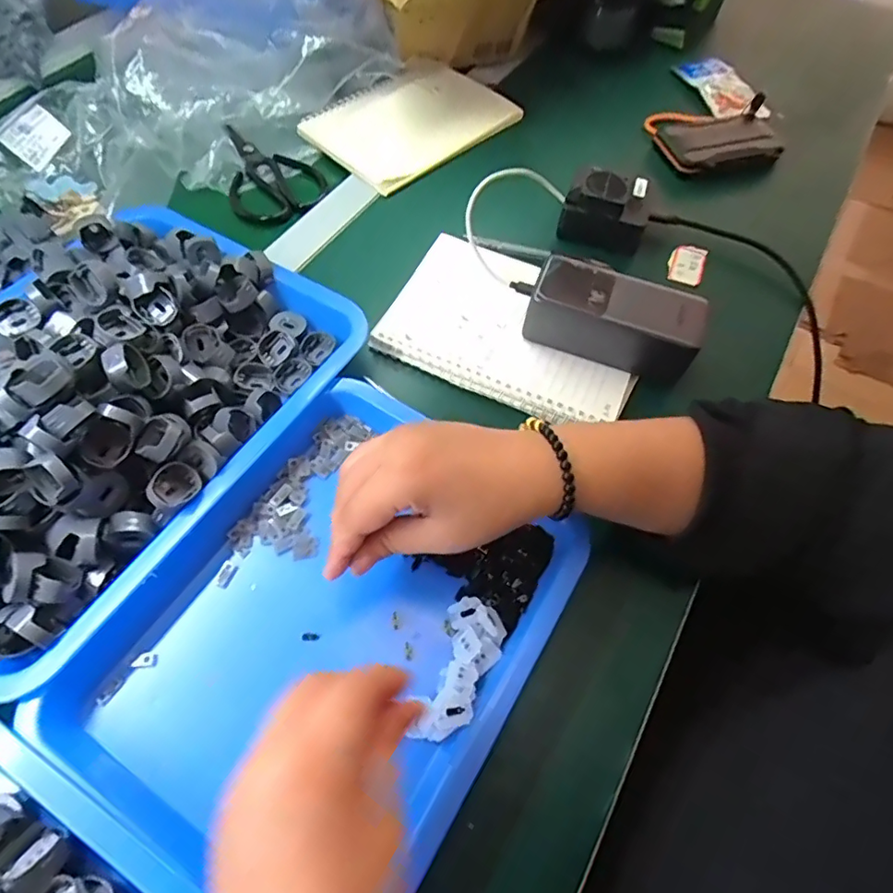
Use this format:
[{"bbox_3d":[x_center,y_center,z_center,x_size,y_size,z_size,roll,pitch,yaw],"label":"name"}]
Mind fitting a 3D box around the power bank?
[{"bbox_3d":[0.133,-0.102,0.444,0.129,0.050,0.053,20,61,10],"label":"power bank"}]

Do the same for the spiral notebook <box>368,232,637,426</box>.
[{"bbox_3d":[0.057,-0.098,0.458,0.201,0.019,0.134,24,73,8],"label":"spiral notebook"}]

